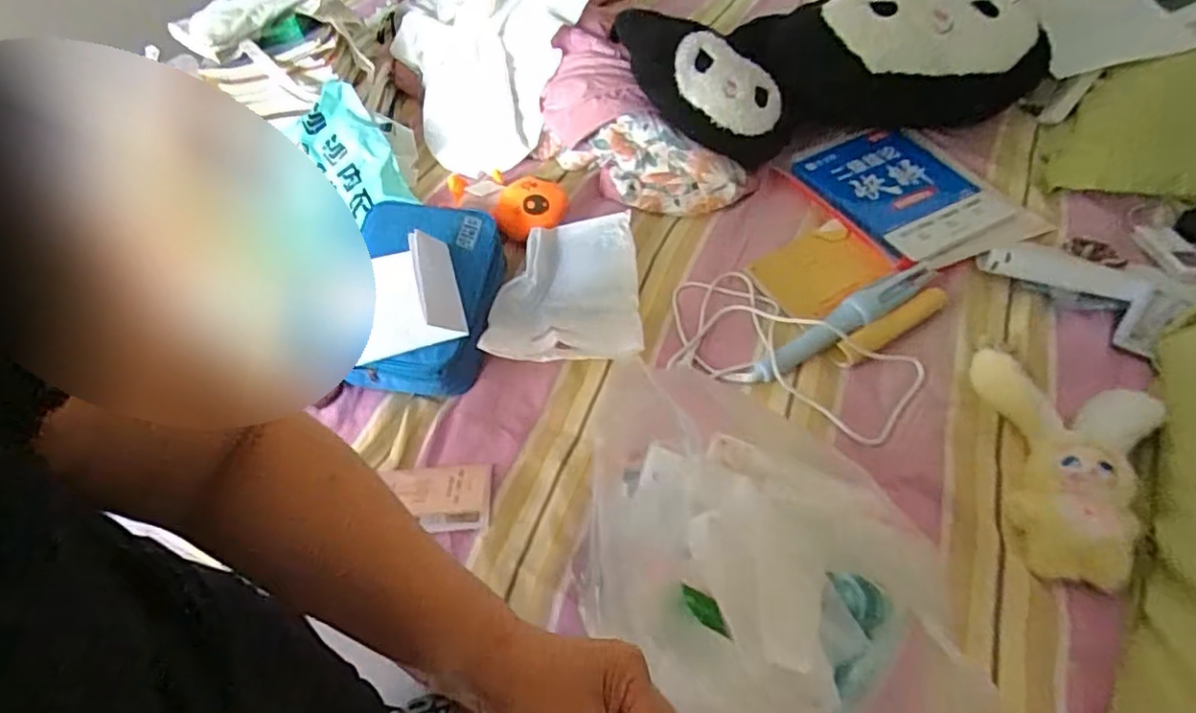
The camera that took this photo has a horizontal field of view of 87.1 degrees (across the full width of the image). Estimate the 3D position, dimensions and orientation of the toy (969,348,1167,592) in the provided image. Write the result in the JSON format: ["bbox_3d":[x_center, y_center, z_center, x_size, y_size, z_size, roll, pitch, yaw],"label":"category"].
[{"bbox_3d":[0.542,0.112,0.698,0.185,0.065,0.266,7,53,10],"label":"toy"}]

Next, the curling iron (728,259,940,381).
[{"bbox_3d":[0.331,-0.049,0.842,0.334,0.039,0.049,-26,55,-15],"label":"curling iron"}]

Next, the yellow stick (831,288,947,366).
[{"bbox_3d":[0.395,-0.042,0.846,0.191,0.021,0.031,-27,55,-15],"label":"yellow stick"}]

